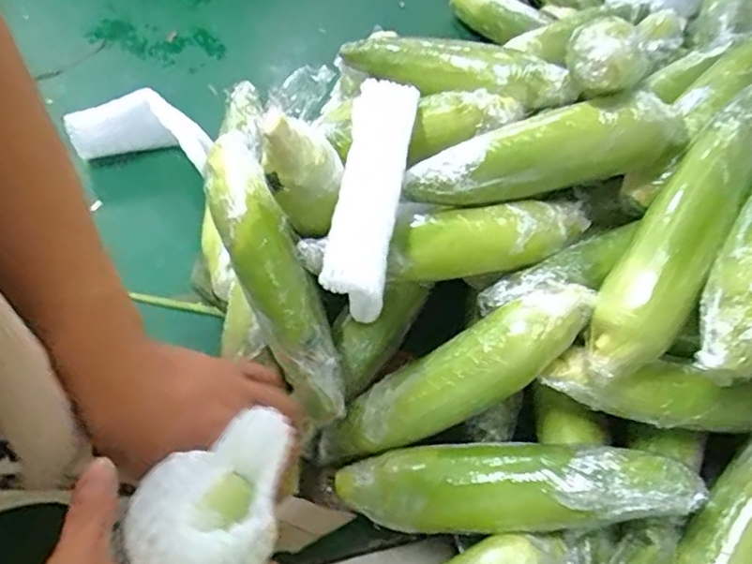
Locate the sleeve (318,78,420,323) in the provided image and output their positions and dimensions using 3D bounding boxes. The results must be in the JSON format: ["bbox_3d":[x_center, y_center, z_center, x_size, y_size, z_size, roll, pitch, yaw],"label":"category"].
[{"bbox_3d":[-0.003,-0.071,0.466,0.049,0.038,0.208,6,53,1],"label":"sleeve"}]

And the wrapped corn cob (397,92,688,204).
[{"bbox_3d":[0.121,-0.096,0.463,0.197,0.050,0.052,-12,53,9],"label":"wrapped corn cob"}]

